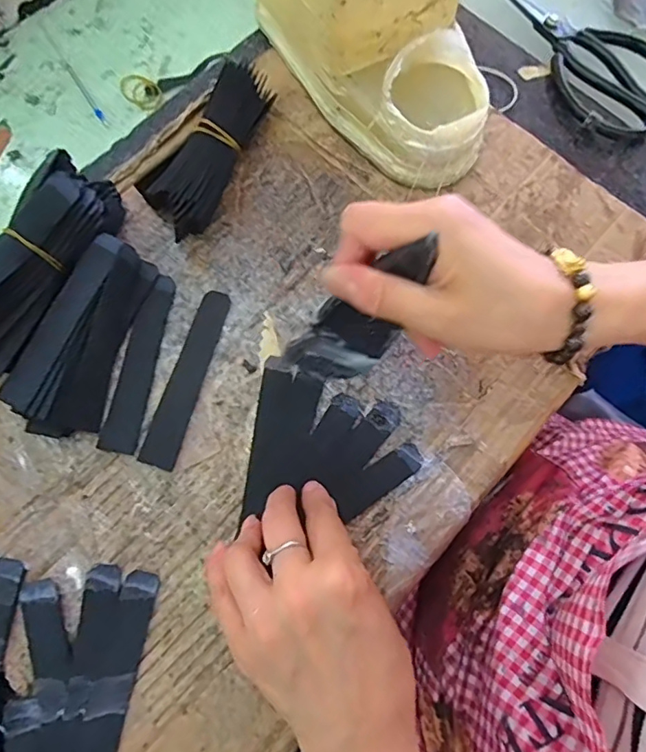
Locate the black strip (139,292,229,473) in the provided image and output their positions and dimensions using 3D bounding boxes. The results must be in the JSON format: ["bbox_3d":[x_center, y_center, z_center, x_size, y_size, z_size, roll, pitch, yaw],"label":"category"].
[{"bbox_3d":[-0.086,0.000,0.329,0.022,0.005,0.117,16,76,2],"label":"black strip"}]

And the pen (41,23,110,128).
[{"bbox_3d":[-0.206,-0.249,0.428,0.006,0.011,0.118,-31,79,-10],"label":"pen"}]

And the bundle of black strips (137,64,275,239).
[{"bbox_3d":[-0.078,-0.159,0.358,0.049,0.033,0.138,23,76,3],"label":"bundle of black strips"}]

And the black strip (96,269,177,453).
[{"bbox_3d":[-0.117,-0.010,0.330,0.022,0.004,0.115,10,76,0],"label":"black strip"}]

